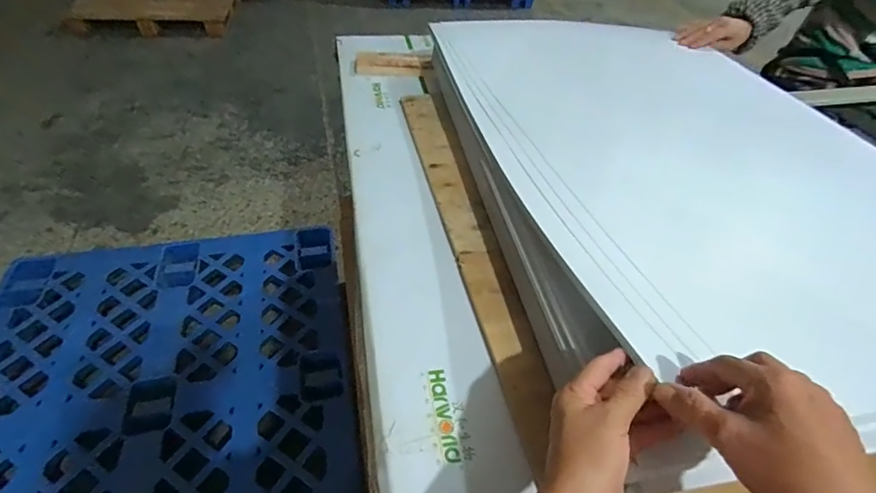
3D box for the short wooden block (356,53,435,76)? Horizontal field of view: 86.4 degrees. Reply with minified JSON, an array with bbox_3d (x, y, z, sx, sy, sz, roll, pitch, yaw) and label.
[{"bbox_3d":[-0.091,-0.377,0.958,0.153,0.034,0.040,-5,47,-10],"label":"short wooden block"}]

